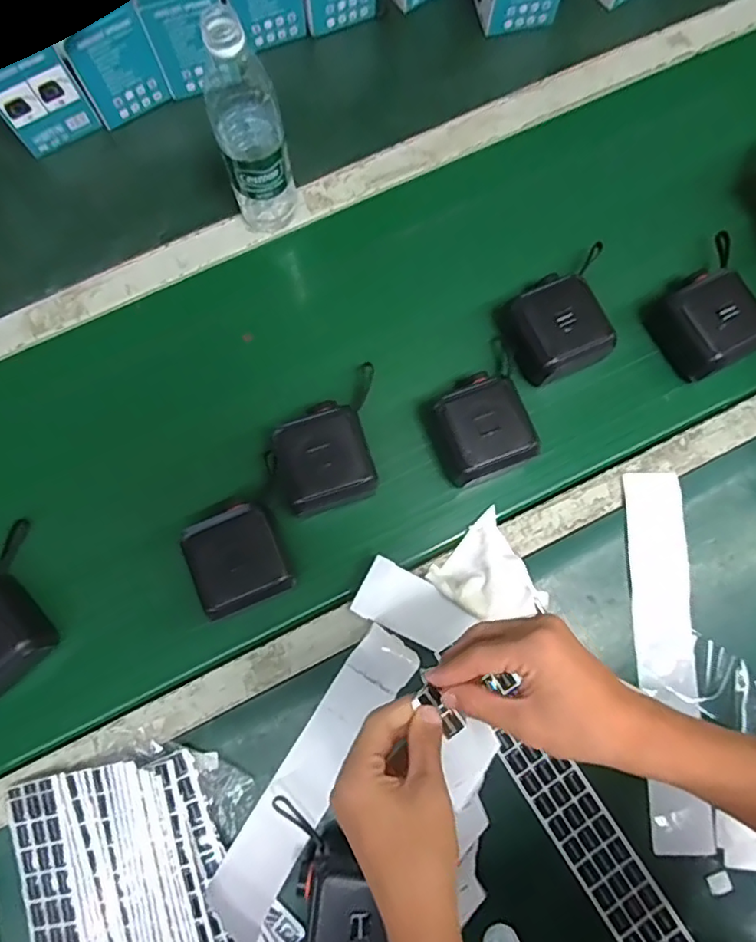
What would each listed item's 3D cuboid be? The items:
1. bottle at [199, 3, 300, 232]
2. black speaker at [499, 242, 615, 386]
[{"bbox_3d":[-0.120,-0.317,0.539,0.063,0.224,0.058,0,78,-1],"label":"bottle"},{"bbox_3d":[0.187,-0.151,0.596,0.088,0.061,0.104,-26,80,-6],"label":"black speaker"}]

